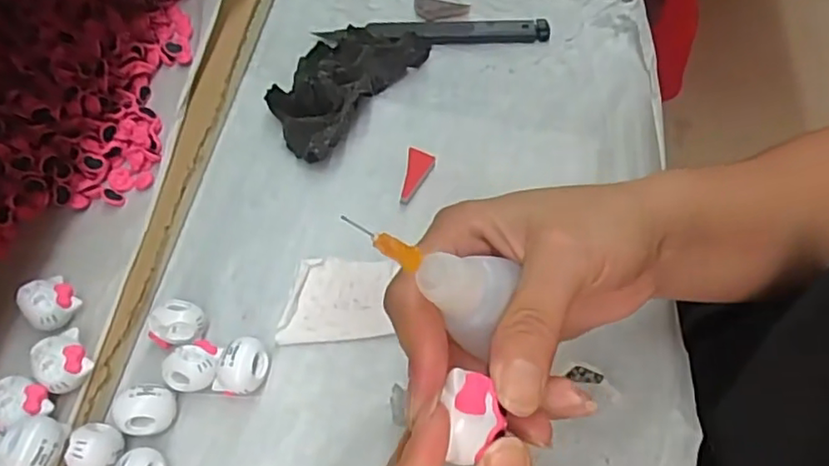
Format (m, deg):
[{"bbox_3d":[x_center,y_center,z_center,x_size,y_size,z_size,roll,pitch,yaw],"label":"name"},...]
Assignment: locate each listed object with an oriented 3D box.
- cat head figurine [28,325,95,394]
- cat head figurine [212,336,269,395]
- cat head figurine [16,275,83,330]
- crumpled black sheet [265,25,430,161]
[{"bbox_3d":[-0.153,0.057,0.271,0.022,0.017,0.025,-32,64,-20],"label":"cat head figurine"},{"bbox_3d":[-0.079,0.058,0.284,0.023,0.019,0.029,0,58,-2],"label":"cat head figurine"},{"bbox_3d":[-0.168,0.032,0.288,0.021,0.014,0.024,-38,67,-22],"label":"cat head figurine"},{"bbox_3d":[-0.046,-0.090,0.372,0.059,0.020,0.104,29,62,15],"label":"crumpled black sheet"}]

